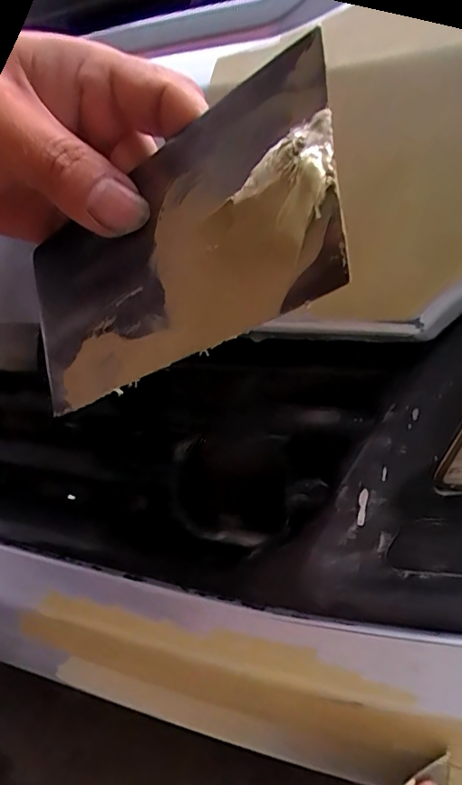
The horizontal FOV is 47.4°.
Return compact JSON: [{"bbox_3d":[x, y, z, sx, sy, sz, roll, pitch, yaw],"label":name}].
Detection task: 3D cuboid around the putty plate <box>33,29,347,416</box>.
[{"bbox_3d":[-0.024,-0.045,0.177,0.133,0.070,0.011,-22,-14,34],"label":"putty plate"}]

